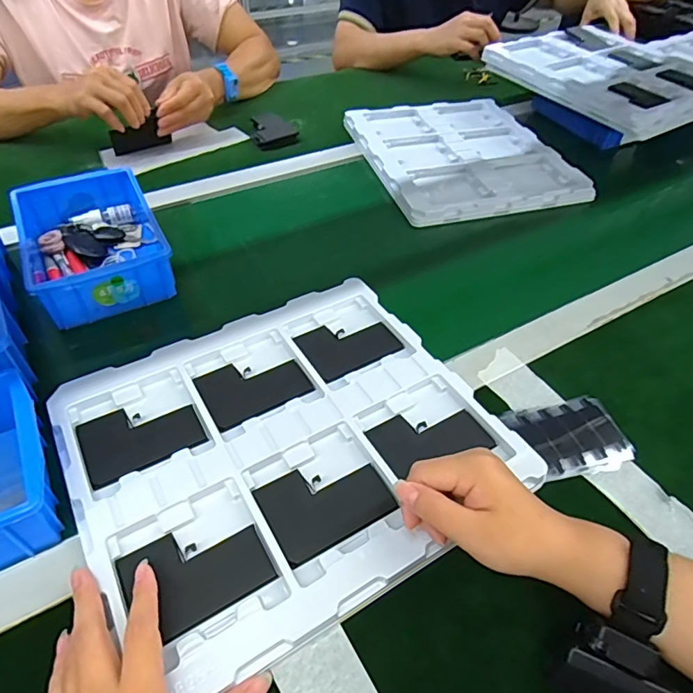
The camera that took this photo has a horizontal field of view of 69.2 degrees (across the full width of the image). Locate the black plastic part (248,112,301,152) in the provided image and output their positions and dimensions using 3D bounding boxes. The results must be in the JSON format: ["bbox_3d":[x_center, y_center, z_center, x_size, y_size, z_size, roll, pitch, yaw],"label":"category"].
[{"bbox_3d":[-0.117,-0.346,0.802,0.068,0.018,0.088,-12,48,-13],"label":"black plastic part"}]

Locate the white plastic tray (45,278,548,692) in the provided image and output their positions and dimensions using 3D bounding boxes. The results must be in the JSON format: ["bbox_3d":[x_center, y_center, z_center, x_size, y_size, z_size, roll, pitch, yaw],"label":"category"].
[{"bbox_3d":[-0.048,0.073,0.416,0.316,0.012,0.280,-23,52,-22],"label":"white plastic tray"}]

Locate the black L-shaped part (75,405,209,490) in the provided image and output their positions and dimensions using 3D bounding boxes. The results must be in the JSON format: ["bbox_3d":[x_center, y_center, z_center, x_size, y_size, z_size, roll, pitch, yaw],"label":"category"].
[{"bbox_3d":[-0.166,0.072,0.410,0.089,0.005,0.066,-22,52,-22],"label":"black L-shaped part"}]

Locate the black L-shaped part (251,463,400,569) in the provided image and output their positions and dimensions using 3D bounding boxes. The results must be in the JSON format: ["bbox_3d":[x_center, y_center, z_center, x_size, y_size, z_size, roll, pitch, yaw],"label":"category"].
[{"bbox_3d":[-0.016,0.115,0.379,0.090,0.004,0.066,-23,52,-22],"label":"black L-shaped part"}]

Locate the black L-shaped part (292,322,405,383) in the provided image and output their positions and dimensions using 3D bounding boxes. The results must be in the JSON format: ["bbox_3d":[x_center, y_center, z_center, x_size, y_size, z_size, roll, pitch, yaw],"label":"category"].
[{"bbox_3d":[0.001,-0.004,0.483,0.089,0.008,0.062,-23,52,-22],"label":"black L-shaped part"}]

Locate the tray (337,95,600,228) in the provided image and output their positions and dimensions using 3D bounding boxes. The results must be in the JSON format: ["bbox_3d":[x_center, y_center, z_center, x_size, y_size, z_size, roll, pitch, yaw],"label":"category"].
[{"bbox_3d":[0.175,-0.296,0.768,0.283,0.018,0.307,-11,48,-13],"label":"tray"}]

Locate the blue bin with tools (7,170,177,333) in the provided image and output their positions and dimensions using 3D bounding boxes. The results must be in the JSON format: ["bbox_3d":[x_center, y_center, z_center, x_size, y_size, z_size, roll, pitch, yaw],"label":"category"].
[{"bbox_3d":[-0.281,-0.116,0.558,0.127,0.057,0.194,-20,51,-20],"label":"blue bin with tools"}]

